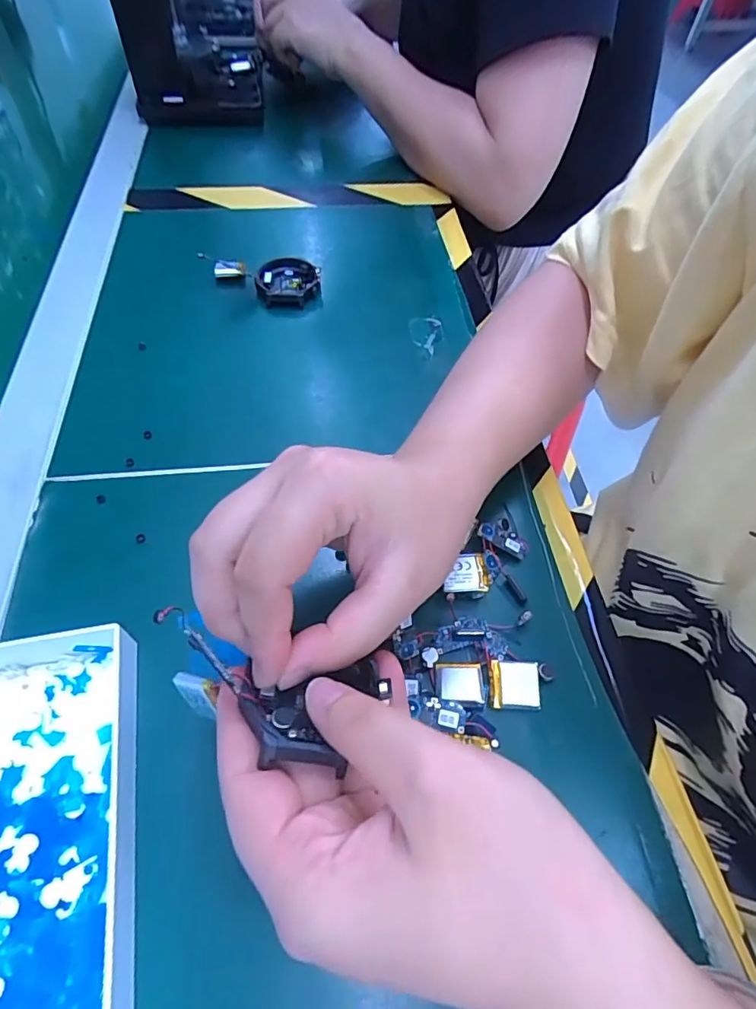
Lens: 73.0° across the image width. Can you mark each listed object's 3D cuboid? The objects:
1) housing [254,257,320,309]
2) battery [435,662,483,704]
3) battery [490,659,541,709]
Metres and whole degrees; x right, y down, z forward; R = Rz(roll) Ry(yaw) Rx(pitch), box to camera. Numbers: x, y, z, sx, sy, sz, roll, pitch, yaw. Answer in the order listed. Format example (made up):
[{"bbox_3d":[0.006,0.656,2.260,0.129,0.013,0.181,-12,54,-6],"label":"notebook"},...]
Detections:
[{"bbox_3d":[-0.072,-0.179,0.408,0.049,0.012,0.054,-6,58,-5],"label":"housing"},{"bbox_3d":[0.039,0.083,0.240,0.021,0.007,0.020,-5,57,-4],"label":"battery"},{"bbox_3d":[0.065,0.085,0.242,0.022,0.004,0.022,2,57,0],"label":"battery"}]

